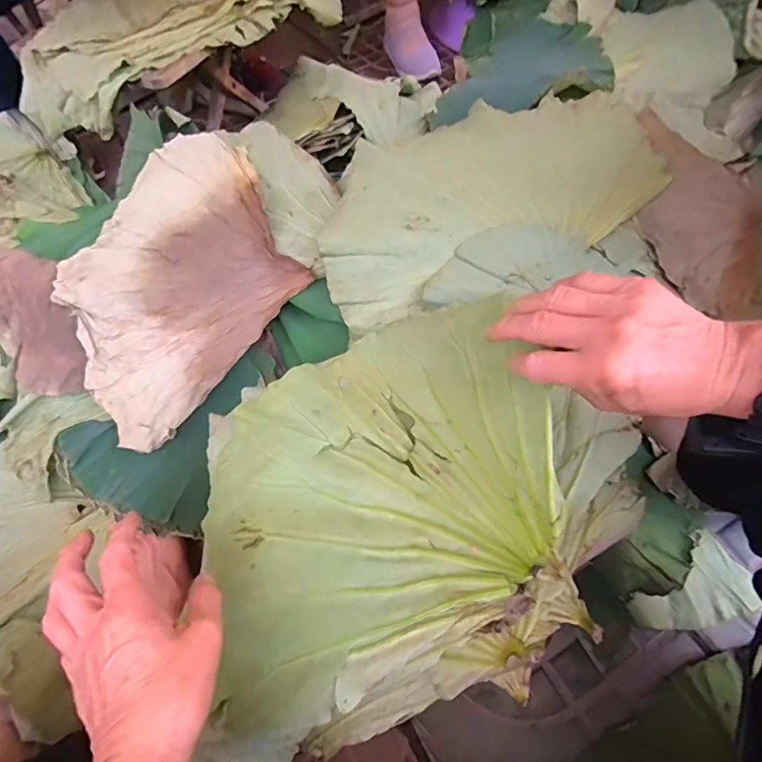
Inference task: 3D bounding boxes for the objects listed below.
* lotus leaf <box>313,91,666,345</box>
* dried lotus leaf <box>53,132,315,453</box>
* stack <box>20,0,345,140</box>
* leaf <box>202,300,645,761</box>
[{"bbox_3d":[0.143,-0.270,0.684,0.522,0.080,0.265,-26,58,-11],"label":"lotus leaf"},{"bbox_3d":[-0.281,-0.152,0.644,0.308,0.050,0.399,39,74,5],"label":"dried lotus leaf"},{"bbox_3d":[-0.375,-0.683,0.893,0.318,0.113,0.624,28,63,21],"label":"stack"},{"bbox_3d":[0.018,0.073,0.376,0.355,0.109,0.308,-17,57,-6],"label":"leaf"}]

